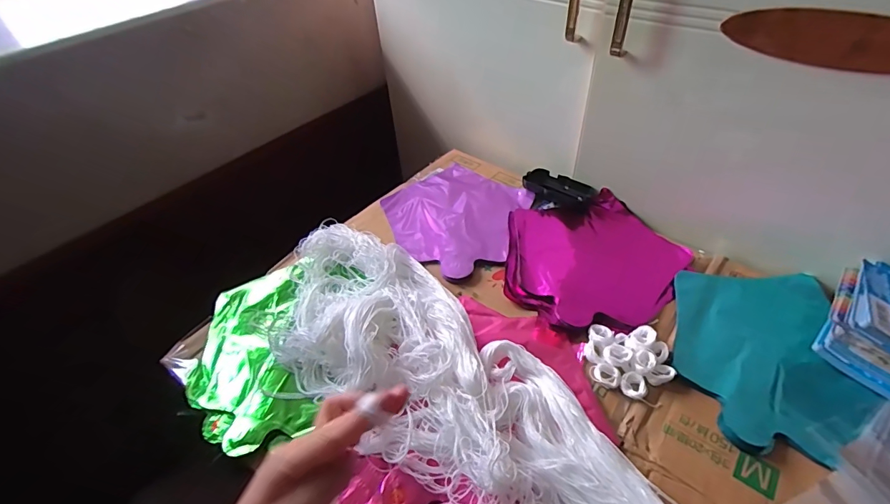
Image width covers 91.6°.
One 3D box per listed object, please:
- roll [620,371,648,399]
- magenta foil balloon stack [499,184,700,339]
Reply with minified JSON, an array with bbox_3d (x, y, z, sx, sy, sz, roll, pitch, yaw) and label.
[{"bbox_3d":[0.198,0.140,0.452,0.026,0.010,0.024,22,52,24],"label":"roll"},{"bbox_3d":[0.194,0.008,0.594,0.239,0.024,0.229,-24,49,-18],"label":"magenta foil balloon stack"}]

